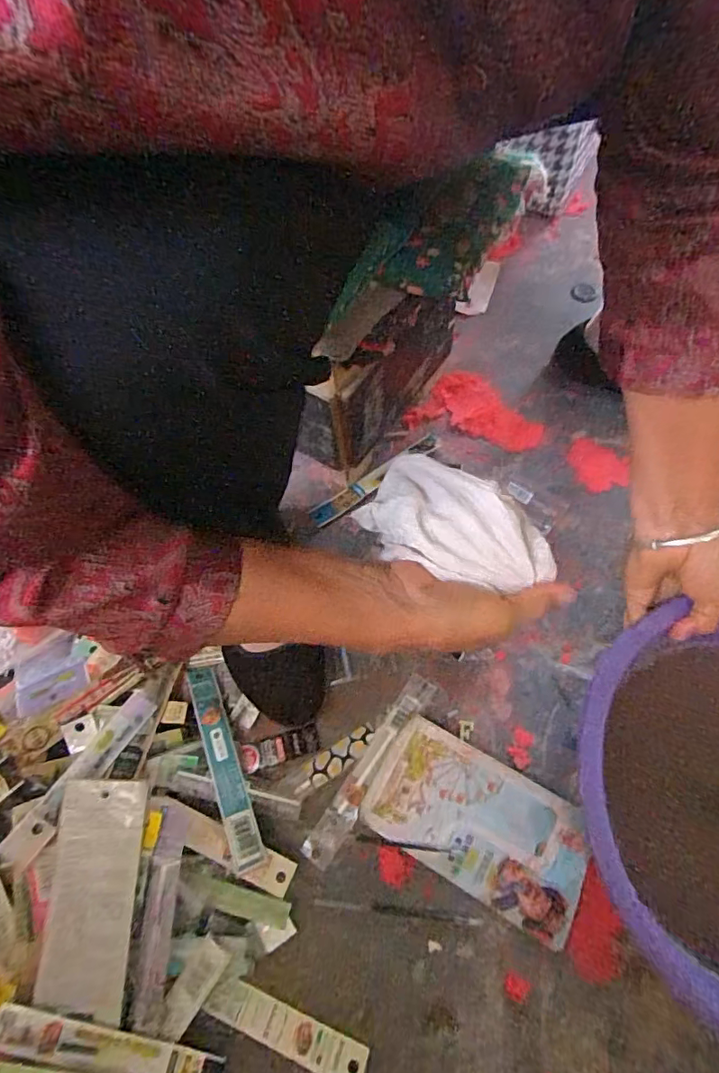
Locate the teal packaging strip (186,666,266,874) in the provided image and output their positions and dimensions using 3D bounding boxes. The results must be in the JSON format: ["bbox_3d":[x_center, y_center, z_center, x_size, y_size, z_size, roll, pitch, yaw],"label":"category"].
[{"bbox_3d":[-0.119,0.192,0.440,0.025,0.005,0.173,-11,55,-25],"label":"teal packaging strip"}]

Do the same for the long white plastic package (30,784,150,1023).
[{"bbox_3d":[-0.200,0.266,0.379,0.063,0.009,0.152,3,74,-6],"label":"long white plastic package"}]

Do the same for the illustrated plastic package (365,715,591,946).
[{"bbox_3d":[0.097,0.235,0.421,0.175,0.008,0.098,27,70,13],"label":"illustrated plastic package"}]

